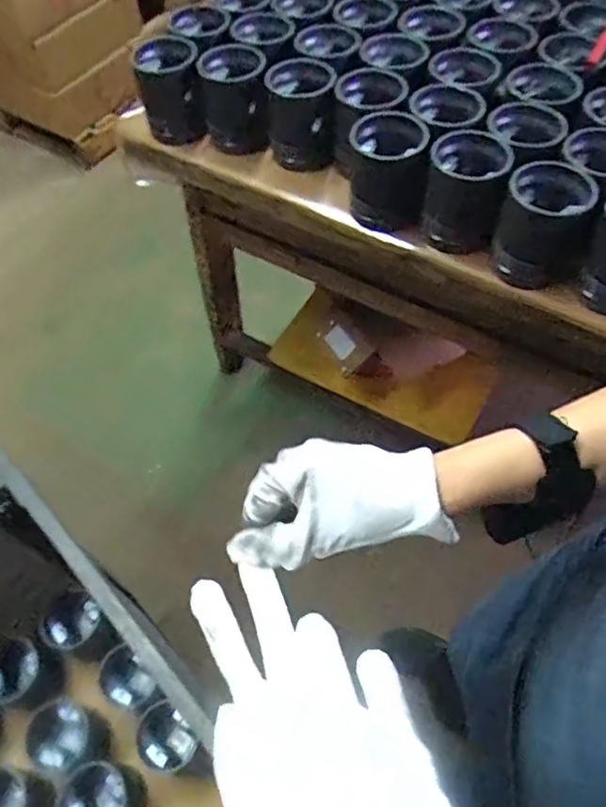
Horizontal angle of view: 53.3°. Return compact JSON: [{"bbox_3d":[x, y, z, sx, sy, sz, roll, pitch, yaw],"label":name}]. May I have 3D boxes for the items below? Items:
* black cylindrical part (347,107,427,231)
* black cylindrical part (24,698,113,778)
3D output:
[{"bbox_3d":[0.108,-0.295,0.768,0.091,0.112,0.092,-2,57,3],"label":"black cylindrical part"},{"bbox_3d":[-0.339,0.485,0.875,0.083,0.103,0.088,-2,57,3],"label":"black cylindrical part"}]

